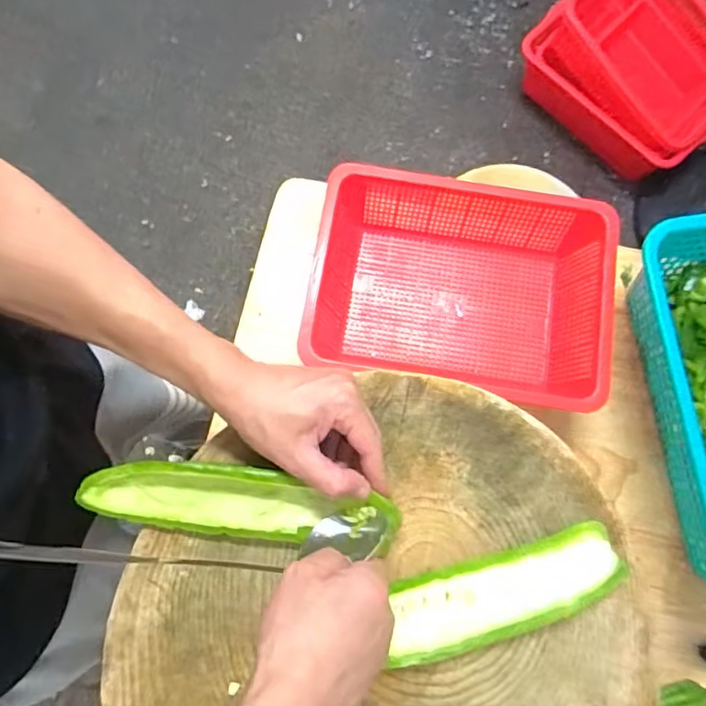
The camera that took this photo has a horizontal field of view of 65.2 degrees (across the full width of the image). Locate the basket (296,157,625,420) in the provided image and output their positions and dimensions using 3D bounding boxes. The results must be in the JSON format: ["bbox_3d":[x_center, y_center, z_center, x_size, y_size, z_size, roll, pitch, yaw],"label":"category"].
[{"bbox_3d":[0.113,-0.066,0.599,0.300,0.088,0.210,11,78,1],"label":"basket"}]

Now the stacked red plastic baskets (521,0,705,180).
[{"bbox_3d":[0.726,-0.726,1.387,0.359,0.246,0.478,-37,81,-8],"label":"stacked red plastic baskets"}]

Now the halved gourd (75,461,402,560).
[{"bbox_3d":[-0.085,0.113,0.417,0.235,0.033,0.051,6,78,-1],"label":"halved gourd"}]

